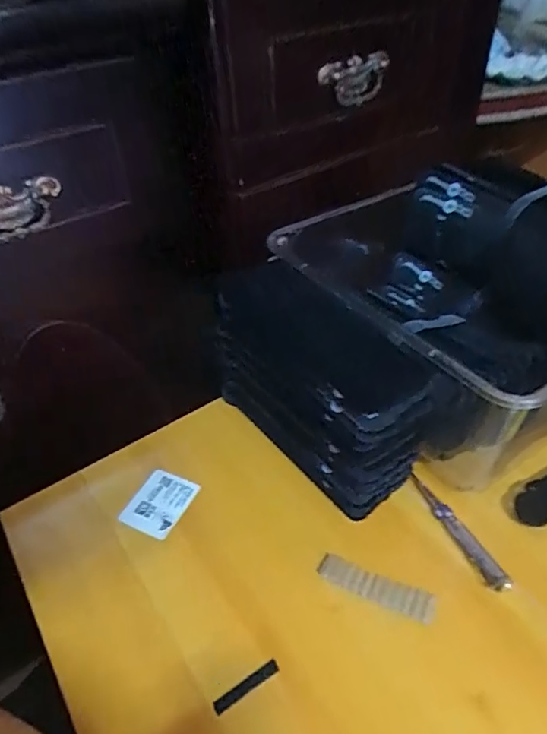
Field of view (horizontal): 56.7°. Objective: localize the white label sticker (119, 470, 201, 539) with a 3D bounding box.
[{"bbox_3d":[-0.101,0.121,0.450,0.049,0.004,0.059,18,46,18],"label":"white label sticker"}]

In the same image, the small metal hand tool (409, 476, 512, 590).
[{"bbox_3d":[0.147,0.130,0.406,0.013,0.011,0.108,-19,44,-16],"label":"small metal hand tool"}]

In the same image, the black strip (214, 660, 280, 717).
[{"bbox_3d":[-0.018,0.210,0.335,0.047,0.004,0.008,-25,46,-22],"label":"black strip"}]

